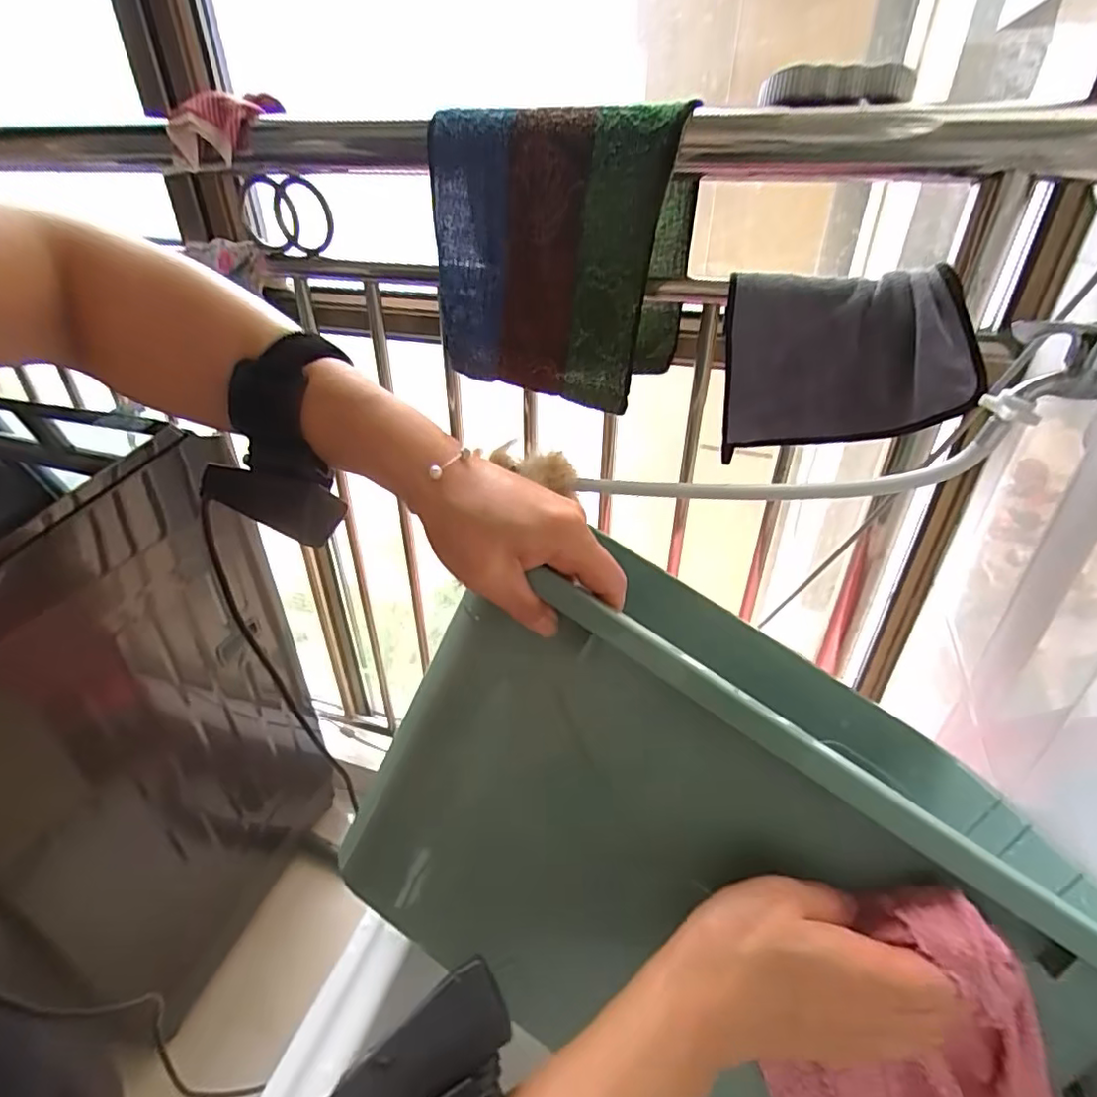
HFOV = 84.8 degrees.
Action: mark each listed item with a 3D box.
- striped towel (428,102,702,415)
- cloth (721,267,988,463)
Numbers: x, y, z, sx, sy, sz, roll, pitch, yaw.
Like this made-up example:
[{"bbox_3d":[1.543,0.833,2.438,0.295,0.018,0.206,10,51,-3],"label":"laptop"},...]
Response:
[{"bbox_3d":[0.010,-0.339,0.715,0.290,0.295,0.119,12,37,12],"label":"striped towel"},{"bbox_3d":[0.307,-0.184,0.639,0.239,0.181,0.106,11,35,16],"label":"cloth"}]

